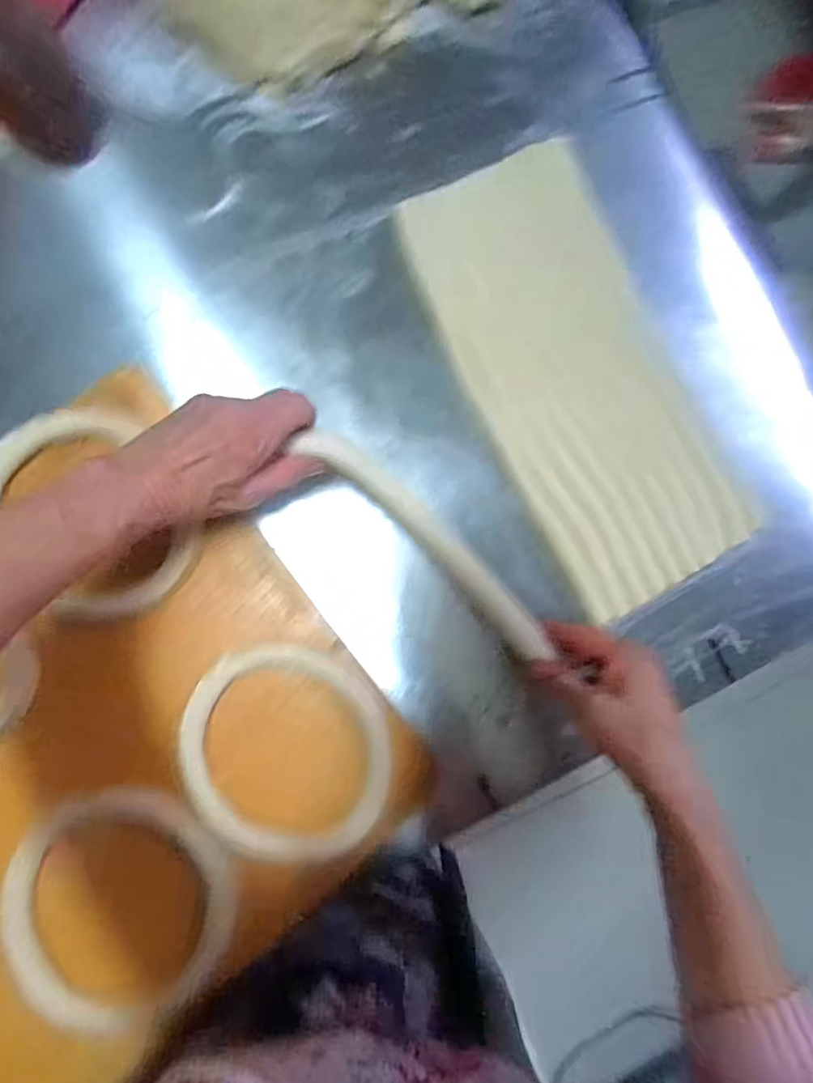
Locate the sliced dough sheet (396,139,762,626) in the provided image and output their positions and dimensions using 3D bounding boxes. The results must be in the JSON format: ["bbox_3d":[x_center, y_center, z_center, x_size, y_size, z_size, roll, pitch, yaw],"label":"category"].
[{"bbox_3d":[0.147,-0.140,0.490,0.173,0.018,0.379,-25,87,-6],"label":"sliced dough sheet"}]

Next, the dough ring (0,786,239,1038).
[{"bbox_3d":[-0.212,0.269,0.420,0.160,0.014,0.167,-44,90,-7],"label":"dough ring"}]

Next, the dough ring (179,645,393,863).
[{"bbox_3d":[-0.091,0.164,0.443,0.161,0.011,0.155,0,85,-4],"label":"dough ring"}]

